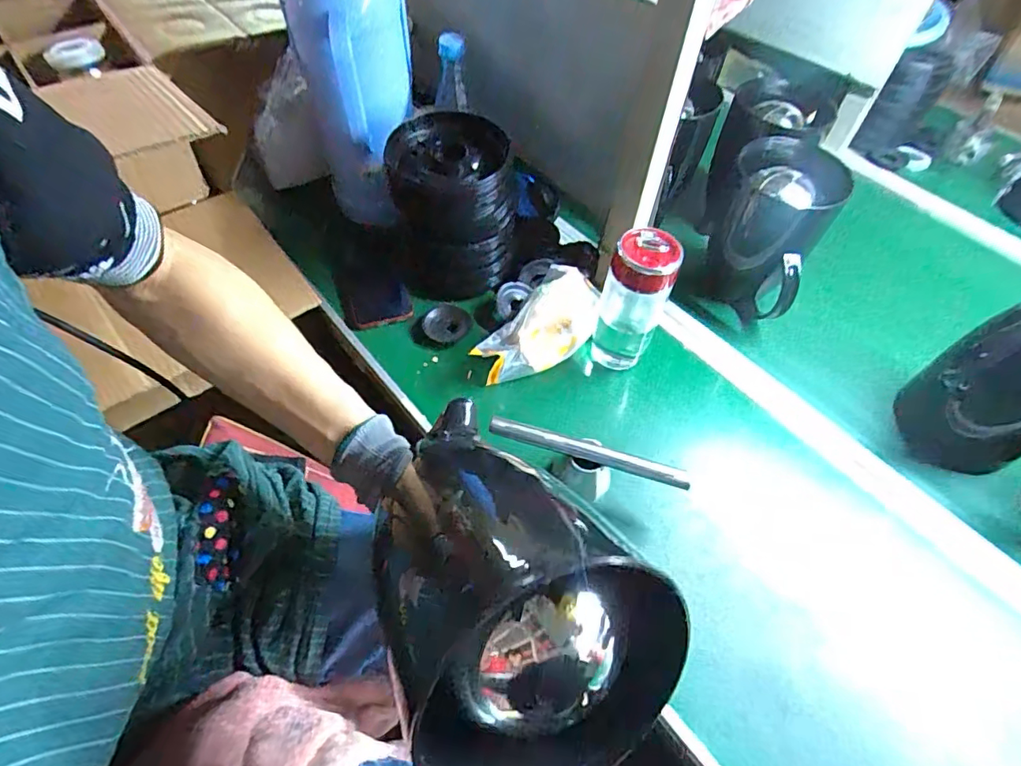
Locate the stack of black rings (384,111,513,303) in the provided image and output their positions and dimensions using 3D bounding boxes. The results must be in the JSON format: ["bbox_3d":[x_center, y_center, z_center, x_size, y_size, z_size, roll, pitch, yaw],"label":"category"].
[{"bbox_3d":[-0.070,-0.226,0.687,0.139,0.170,0.144,1,54,-3],"label":"stack of black rings"}]

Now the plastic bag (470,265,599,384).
[{"bbox_3d":[0.040,-0.067,0.675,0.102,0.070,0.192,26,57,15],"label":"plastic bag"}]

